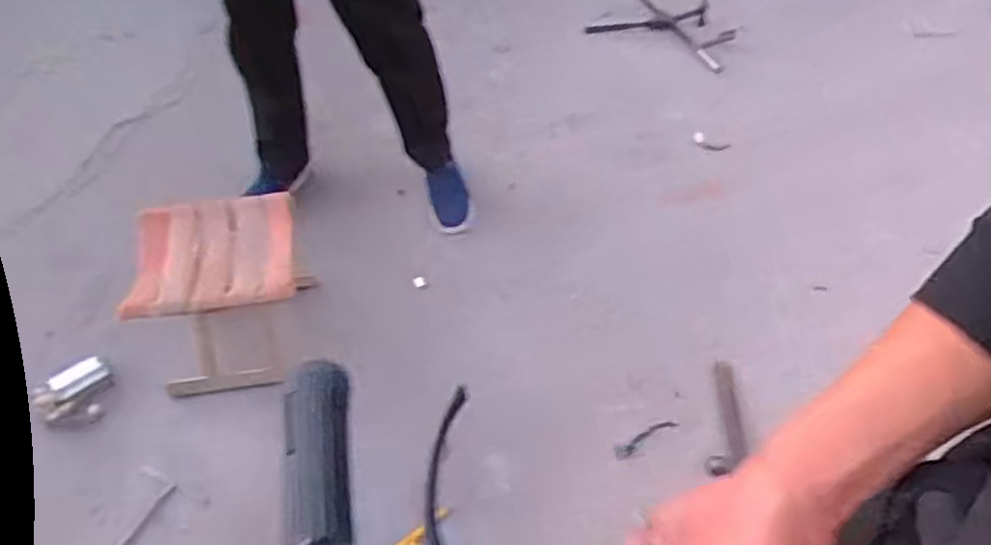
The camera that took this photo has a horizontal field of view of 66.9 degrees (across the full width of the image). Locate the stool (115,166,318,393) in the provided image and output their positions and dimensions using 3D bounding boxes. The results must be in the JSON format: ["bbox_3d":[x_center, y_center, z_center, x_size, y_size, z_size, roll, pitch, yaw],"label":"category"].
[{"bbox_3d":[-0.489,0.022,1.388,0.283,0.259,0.275,-6,52,-6],"label":"stool"}]

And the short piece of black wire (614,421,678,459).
[{"bbox_3d":[0.279,0.308,1.399,0.129,0.009,0.027,-30,57,-6],"label":"short piece of black wire"}]

